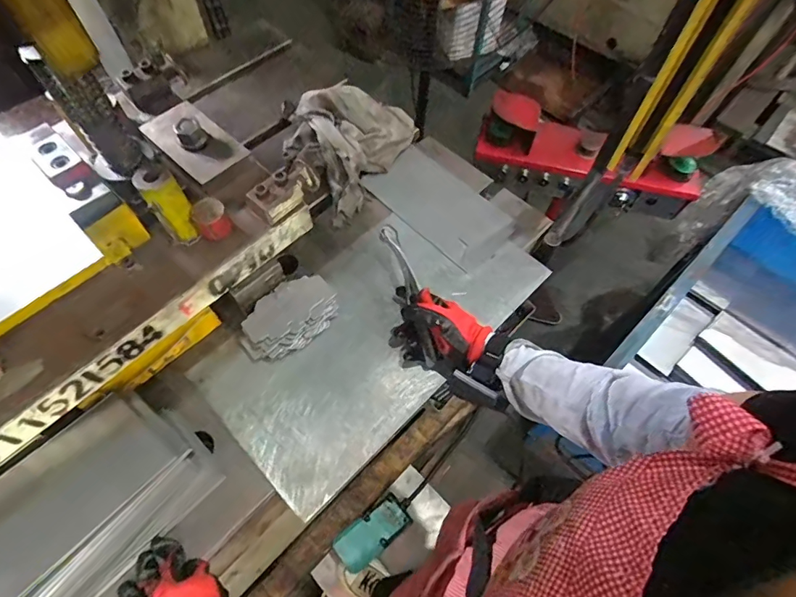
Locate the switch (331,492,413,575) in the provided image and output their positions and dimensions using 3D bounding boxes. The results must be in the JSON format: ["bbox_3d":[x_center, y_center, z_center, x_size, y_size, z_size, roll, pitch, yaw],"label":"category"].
[{"bbox_3d":[-0.053,0.608,1.183,0.234,0.048,0.103,-28,64,-31],"label":"switch"}]

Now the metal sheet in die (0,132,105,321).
[{"bbox_3d":[-0.426,-0.087,0.472,0.235,0.008,0.126,41,68,16],"label":"metal sheet in die"}]

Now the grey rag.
[{"bbox_3d":[-0.103,-0.268,0.763,0.186,0.080,0.253,28,65,14],"label":"grey rag"}]

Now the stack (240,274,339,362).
[{"bbox_3d":[-0.151,0.026,0.623,0.076,0.055,0.136,41,68,19],"label":"stack"}]

